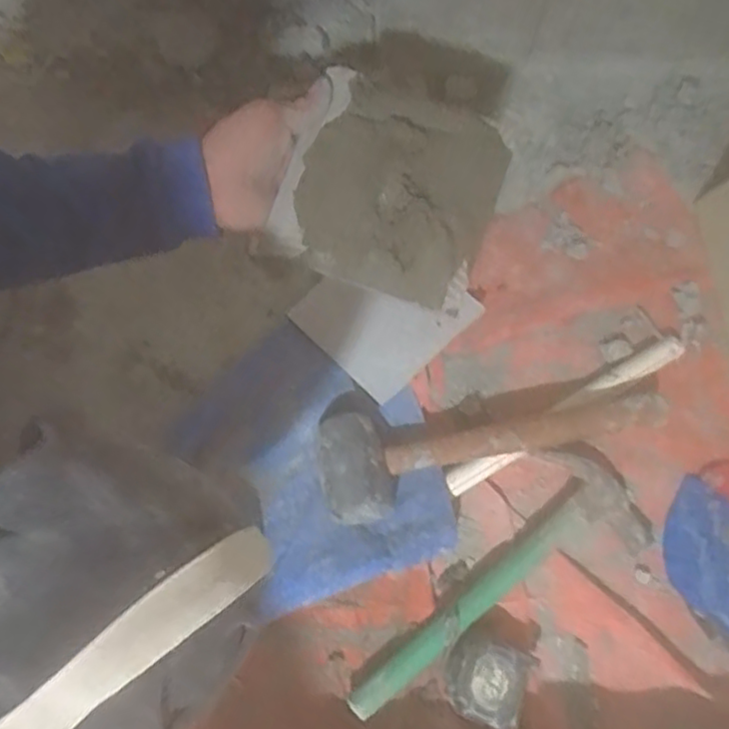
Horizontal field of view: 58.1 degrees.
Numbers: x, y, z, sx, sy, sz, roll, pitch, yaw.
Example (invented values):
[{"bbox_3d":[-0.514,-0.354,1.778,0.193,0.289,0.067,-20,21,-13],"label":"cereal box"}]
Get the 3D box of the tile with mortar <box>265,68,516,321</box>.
[{"bbox_3d":[0.019,-0.123,0.451,0.141,0.030,0.142,21,85,2],"label":"tile with mortar"}]

